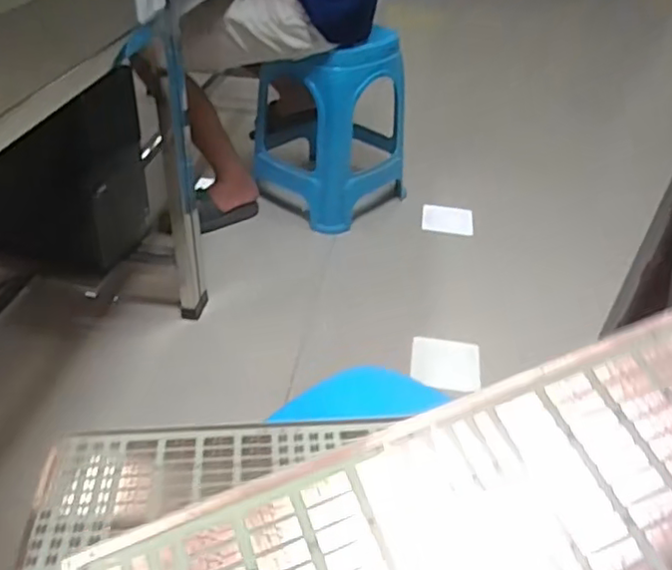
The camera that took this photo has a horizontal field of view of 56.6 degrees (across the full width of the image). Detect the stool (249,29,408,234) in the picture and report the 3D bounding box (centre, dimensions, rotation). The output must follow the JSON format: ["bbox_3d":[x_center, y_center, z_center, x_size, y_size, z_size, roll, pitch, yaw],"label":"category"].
[{"bbox_3d":[0.006,-0.428,1.636,0.330,0.444,0.334,-25,46,-32],"label":"stool"}]

